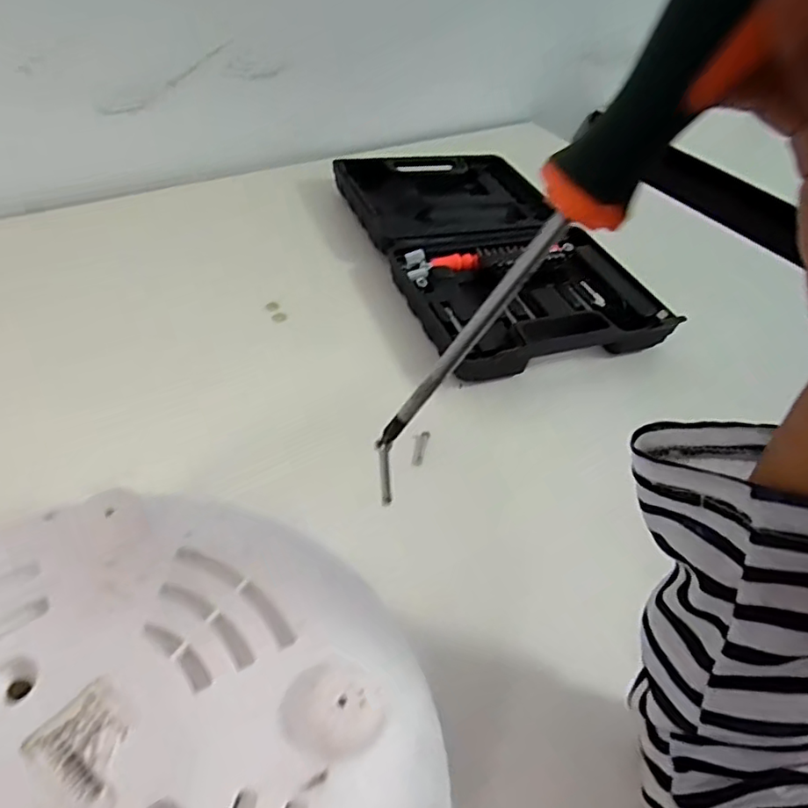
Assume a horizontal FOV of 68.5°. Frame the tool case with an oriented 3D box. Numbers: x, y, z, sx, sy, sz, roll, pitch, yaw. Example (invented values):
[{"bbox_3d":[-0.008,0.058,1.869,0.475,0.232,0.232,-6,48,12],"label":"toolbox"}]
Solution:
[{"bbox_3d":[0.080,-0.158,0.570,0.210,0.037,0.344,-11,51,-21],"label":"tool case"}]

